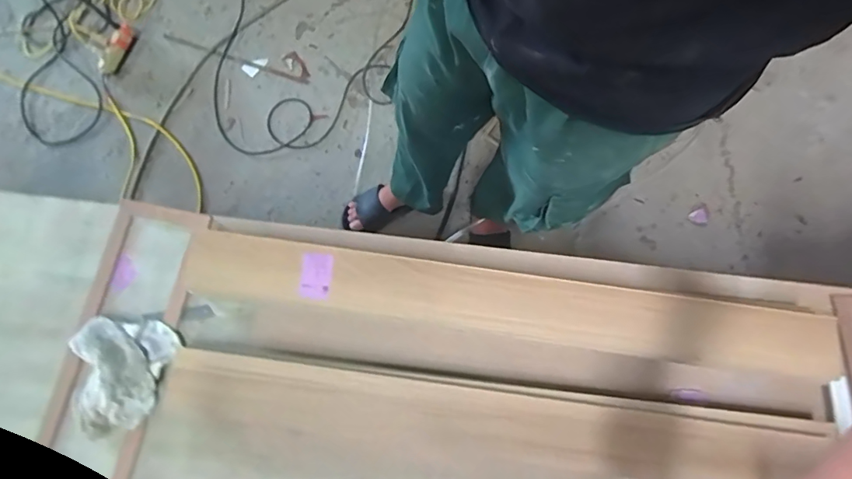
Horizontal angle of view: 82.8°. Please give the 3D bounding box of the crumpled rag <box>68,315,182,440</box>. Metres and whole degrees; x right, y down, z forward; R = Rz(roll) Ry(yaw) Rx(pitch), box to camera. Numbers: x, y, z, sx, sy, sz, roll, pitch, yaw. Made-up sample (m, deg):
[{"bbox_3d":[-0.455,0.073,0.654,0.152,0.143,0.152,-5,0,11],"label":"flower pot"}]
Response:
[{"bbox_3d":[-0.418,0.188,0.654,0.131,0.059,0.159,5,78,2],"label":"crumpled rag"}]

